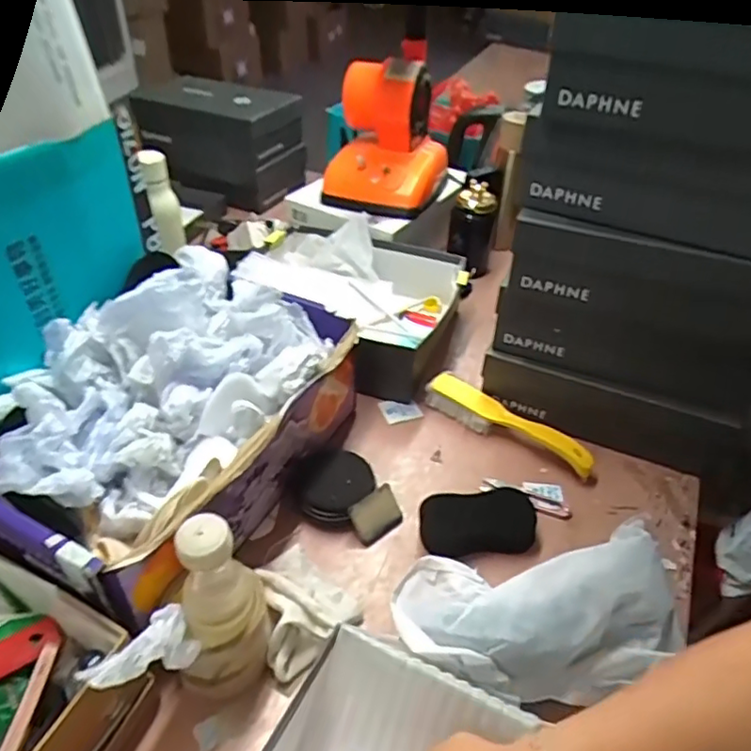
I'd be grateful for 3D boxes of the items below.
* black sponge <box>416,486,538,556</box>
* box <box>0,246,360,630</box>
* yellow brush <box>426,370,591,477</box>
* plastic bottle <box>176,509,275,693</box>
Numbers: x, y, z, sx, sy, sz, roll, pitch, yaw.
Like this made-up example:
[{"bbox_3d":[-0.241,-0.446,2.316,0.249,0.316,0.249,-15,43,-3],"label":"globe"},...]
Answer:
[{"bbox_3d":[0.114,0.160,0.686,0.130,0.026,0.065,-4,41,-7],"label":"black sponge"},{"bbox_3d":[-0.231,0.034,0.678,0.298,0.209,0.389,21,44,21],"label":"box"},{"bbox_3d":[0.165,0.061,0.793,0.227,0.046,0.041,30,47,29],"label":"yellow brush"},{"bbox_3d":[-0.129,0.188,0.520,0.078,0.182,0.077,-6,41,-10],"label":"plastic bottle"}]

